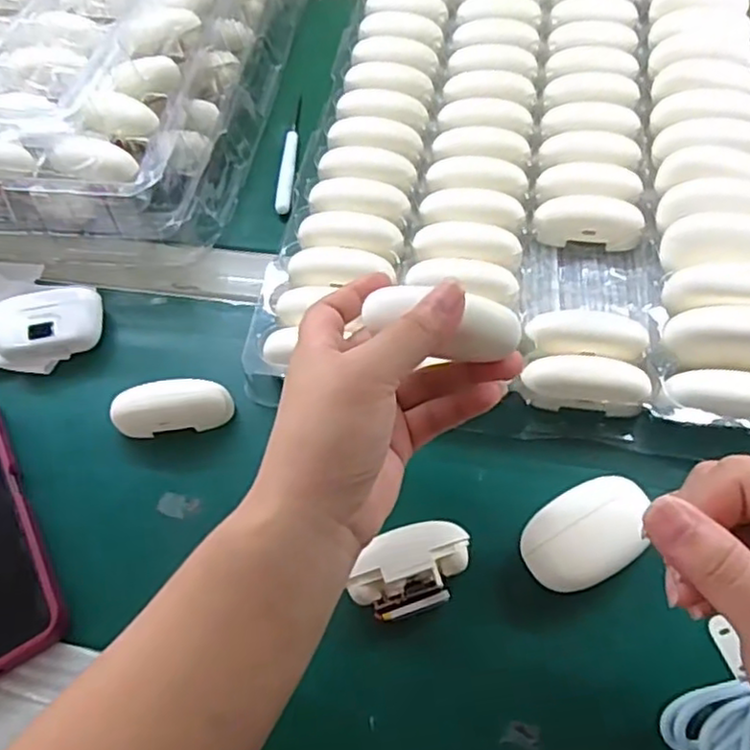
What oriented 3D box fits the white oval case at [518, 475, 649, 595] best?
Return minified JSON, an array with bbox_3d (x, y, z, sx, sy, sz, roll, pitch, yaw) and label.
[{"bbox_3d":[0.106,0.080,0.340,0.065,0.025,0.044,-31,62,-13],"label":"white oval case"}]

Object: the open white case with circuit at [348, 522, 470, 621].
[{"bbox_3d":[0.018,0.097,0.336,0.060,0.027,0.037,-20,60,-7],"label":"open white case with circuit"}]

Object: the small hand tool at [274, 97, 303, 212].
[{"bbox_3d":[-0.065,-0.172,0.513,0.012,0.009,0.131,-2,60,3],"label":"small hand tool"}]

